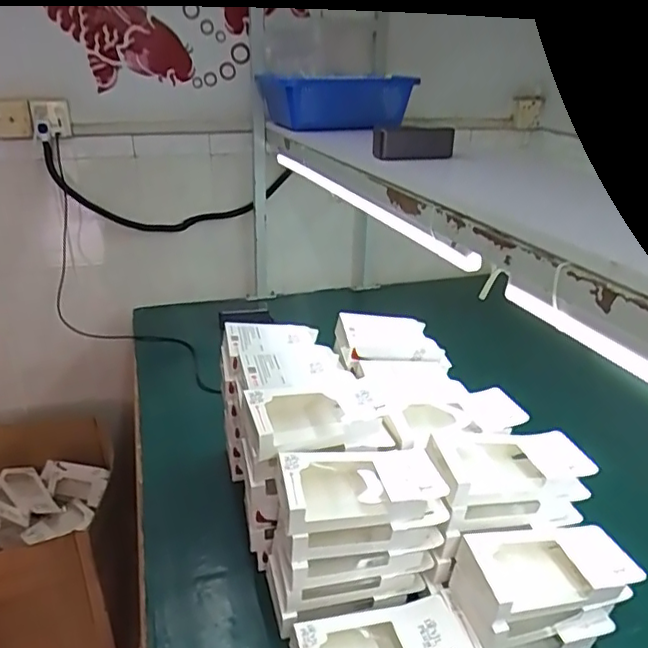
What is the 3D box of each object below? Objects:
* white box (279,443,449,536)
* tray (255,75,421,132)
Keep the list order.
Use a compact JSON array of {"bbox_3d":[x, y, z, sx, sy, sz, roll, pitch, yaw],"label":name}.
[{"bbox_3d":[0.046,0.193,0.713,0.197,0.044,0.098,-4,25,-11],"label":"white box"},{"bbox_3d":[0.034,-0.533,1.418,0.301,0.118,0.277,-9,25,-24],"label":"tray"}]

